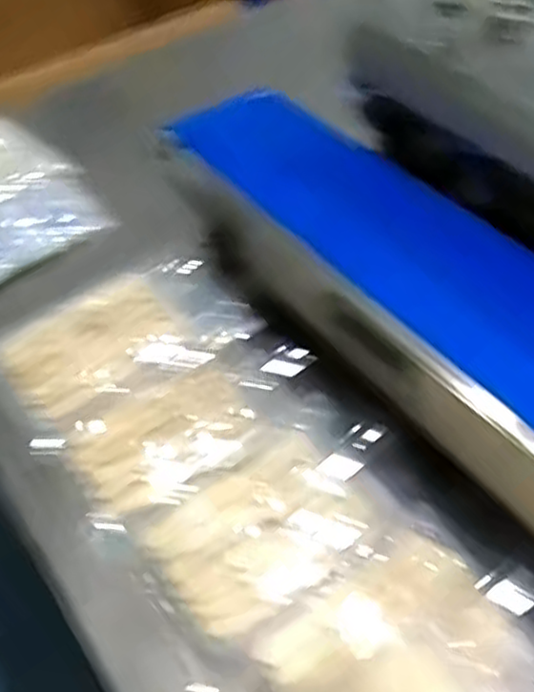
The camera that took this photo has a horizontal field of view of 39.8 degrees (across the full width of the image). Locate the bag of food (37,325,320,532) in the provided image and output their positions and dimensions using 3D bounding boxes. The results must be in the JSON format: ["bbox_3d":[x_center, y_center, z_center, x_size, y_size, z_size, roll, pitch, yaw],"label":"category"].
[{"bbox_3d":[-0.067,0.073,0.683,0.247,0.025,0.111,-29,51,-19],"label":"bag of food"}]

